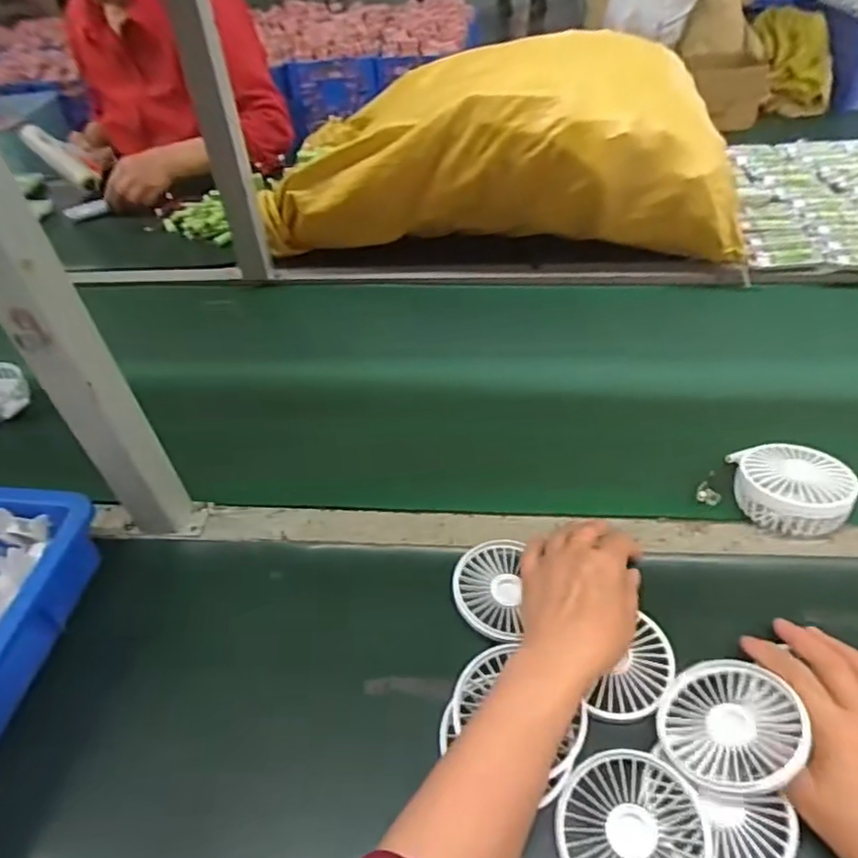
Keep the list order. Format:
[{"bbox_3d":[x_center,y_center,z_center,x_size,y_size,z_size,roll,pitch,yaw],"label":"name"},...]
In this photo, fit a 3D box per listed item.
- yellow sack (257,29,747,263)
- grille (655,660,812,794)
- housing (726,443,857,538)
[{"bbox_3d":[0.108,-0.405,0.885,0.626,0.187,0.340,7,44,14],"label":"yellow sack"},{"bbox_3d":[0.194,0.190,0.407,0.085,0.011,0.089,-11,27,36],"label":"grille"},{"bbox_3d":[0.310,0.052,0.535,0.088,0.034,0.079,4,44,11],"label":"housing"}]

